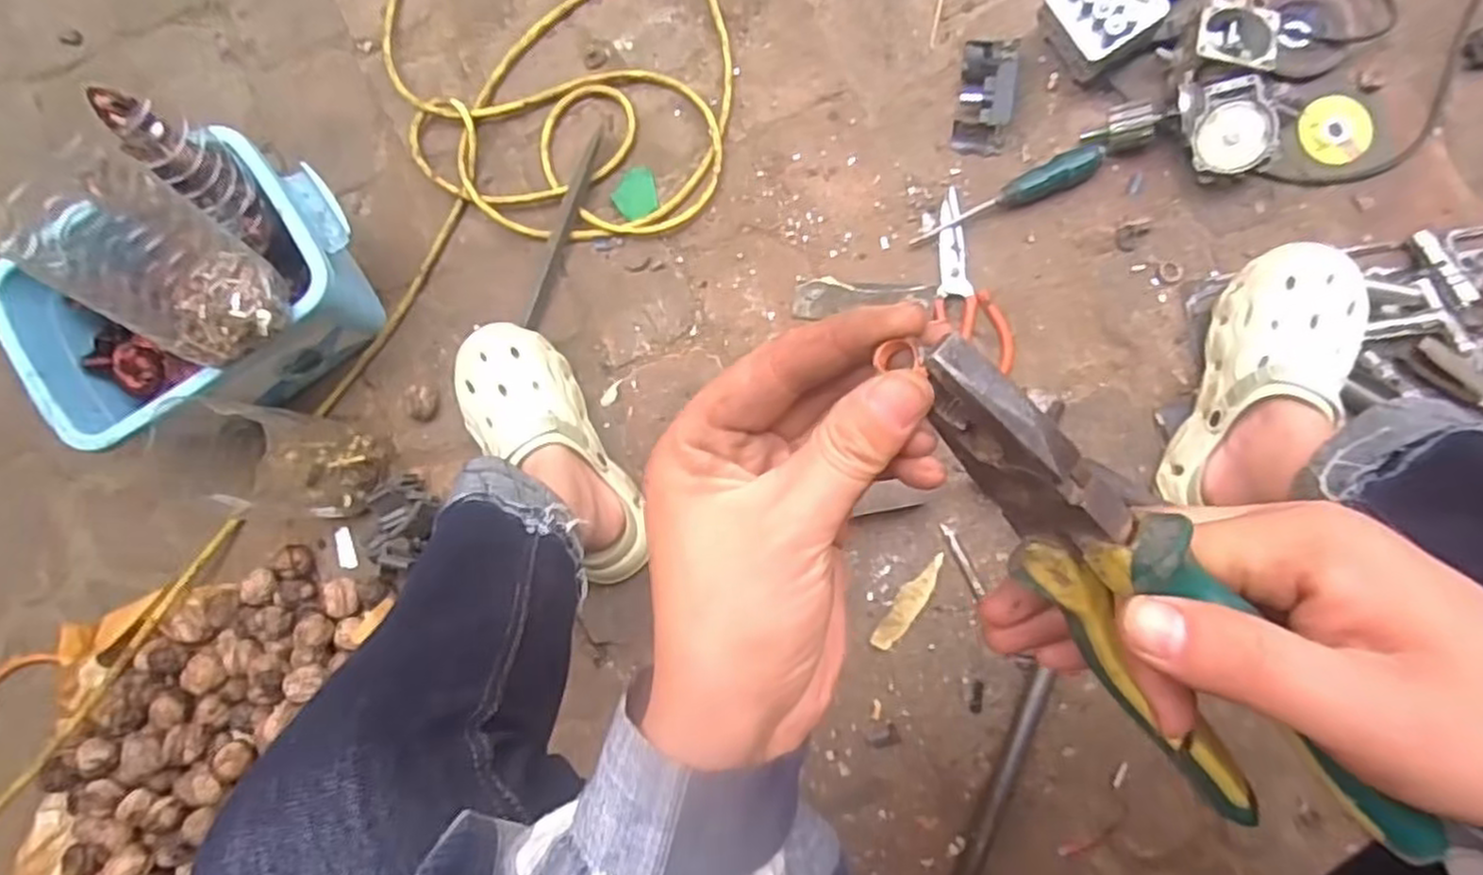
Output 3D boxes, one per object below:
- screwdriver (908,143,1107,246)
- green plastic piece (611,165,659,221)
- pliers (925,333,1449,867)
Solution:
[{"bbox_3d":[0.250,-0.229,0.709,0.185,0.027,0.031,-23,84,13],"label":"screwdriver"},{"bbox_3d":[-0.108,-0.248,0.758,0.046,0.005,0.054,-11,85,5],"label":"green plastic piece"},{"bbox_3d":[0.111,0.047,0.208,0.029,0.043,0.183,-40,99,-5],"label":"pliers"}]

